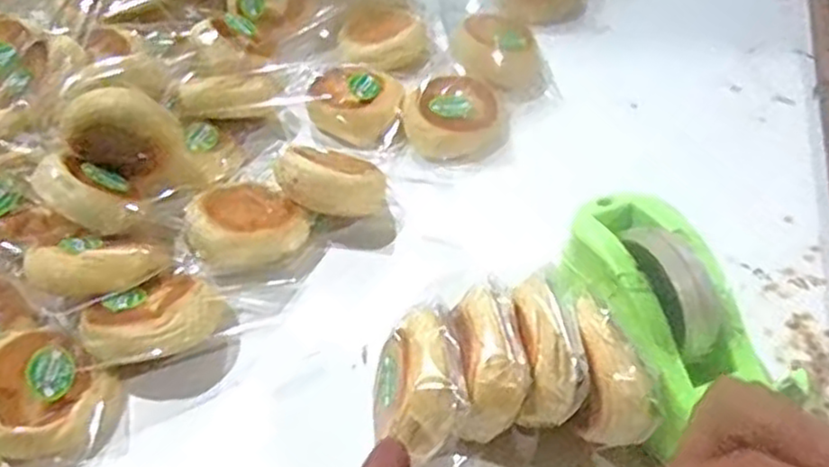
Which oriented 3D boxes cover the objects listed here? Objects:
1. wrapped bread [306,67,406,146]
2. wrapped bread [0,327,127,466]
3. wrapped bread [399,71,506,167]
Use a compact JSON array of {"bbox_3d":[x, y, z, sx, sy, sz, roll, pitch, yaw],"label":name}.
[{"bbox_3d":[-0.052,-0.125,0.685,0.083,0.039,0.077,-2,48,3],"label":"wrapped bread"},{"bbox_3d":[-0.252,0.112,0.481,0.091,0.048,0.084,-2,48,3],"label":"wrapped bread"},{"bbox_3d":[0.038,-0.107,0.672,0.098,0.036,0.090,-3,48,3],"label":"wrapped bread"}]

